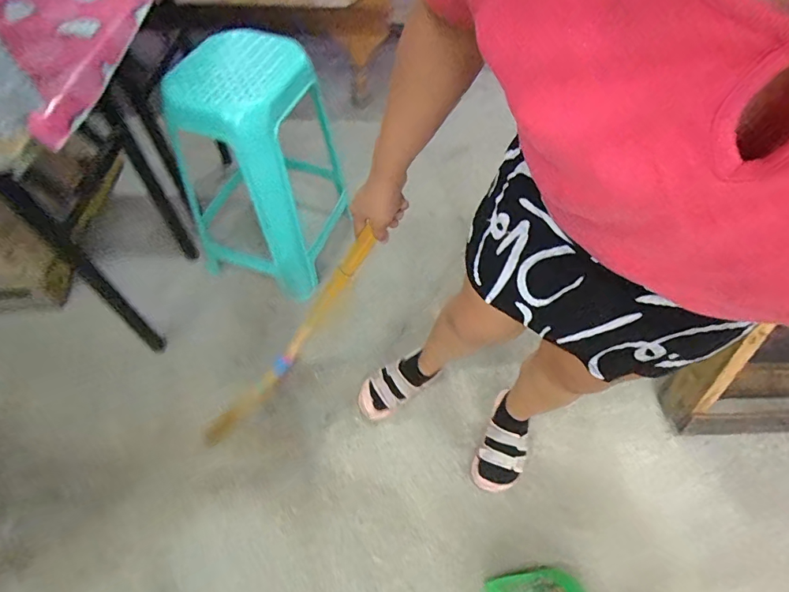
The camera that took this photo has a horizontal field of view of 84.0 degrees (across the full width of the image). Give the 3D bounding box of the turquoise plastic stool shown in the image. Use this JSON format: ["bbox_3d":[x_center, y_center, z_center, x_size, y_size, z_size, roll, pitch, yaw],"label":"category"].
[{"bbox_3d":[-0.341,-0.329,1.208,0.328,0.595,0.362,14,58,8],"label":"turquoise plastic stool"}]

